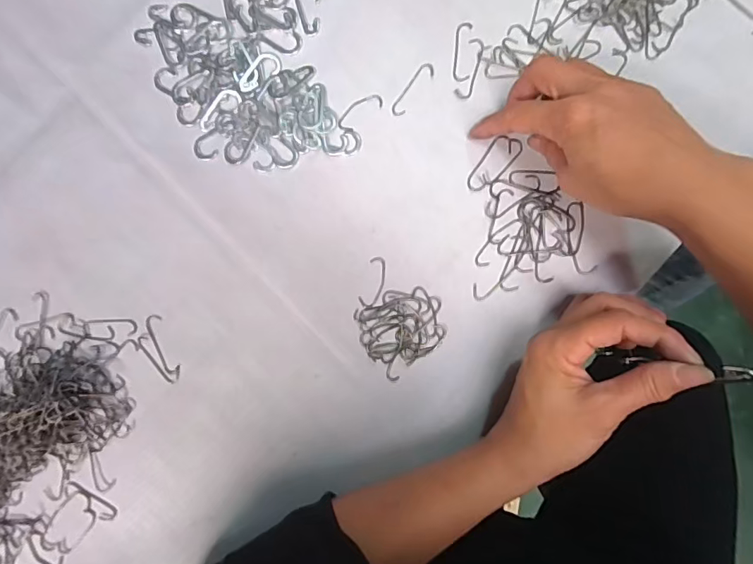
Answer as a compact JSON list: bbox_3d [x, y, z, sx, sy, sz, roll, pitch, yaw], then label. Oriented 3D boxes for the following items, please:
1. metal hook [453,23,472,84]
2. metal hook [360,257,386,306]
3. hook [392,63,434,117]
[{"bbox_3d":[0.062,-0.165,0.333,0.012,0.004,0.042,2,87,3],"label":"metal hook"},{"bbox_3d":[-0.002,0.000,0.327,0.014,0.004,0.036,17,88,3],"label":"metal hook"},{"bbox_3d":[0.026,-0.138,0.334,0.011,0.004,0.044,35,89,4],"label":"hook"}]

